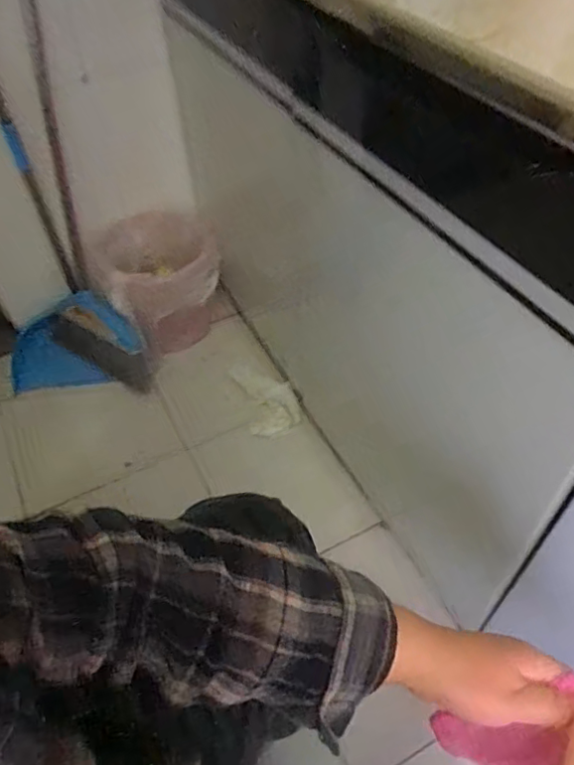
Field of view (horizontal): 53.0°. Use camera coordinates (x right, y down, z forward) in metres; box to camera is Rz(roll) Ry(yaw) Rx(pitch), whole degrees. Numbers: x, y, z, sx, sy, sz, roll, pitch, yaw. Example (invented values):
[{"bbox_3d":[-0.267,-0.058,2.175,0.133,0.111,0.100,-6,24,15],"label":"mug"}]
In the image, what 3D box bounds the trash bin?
[{"bbox_3d":[-0.262,-0.210,1.165,0.220,0.196,0.219,-20,51,-13],"label":"trash bin"}]

